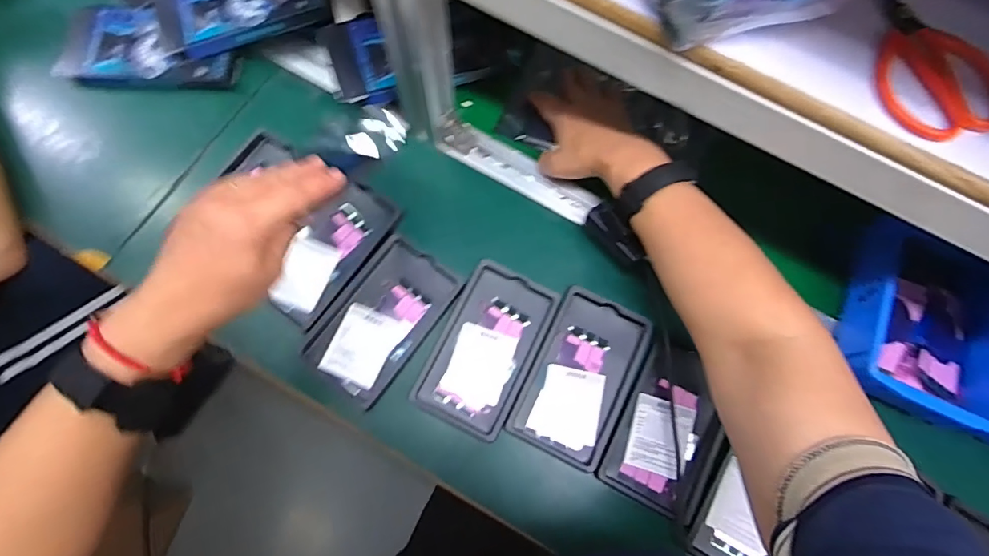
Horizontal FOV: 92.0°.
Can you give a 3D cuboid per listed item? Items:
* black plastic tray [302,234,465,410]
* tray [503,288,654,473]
[{"bbox_3d":[-0.112,0.041,0.479,0.090,0.011,0.153,35,76,8],"label":"black plastic tray"},{"bbox_3d":[0.086,0.096,0.472,0.098,0.019,0.157,25,74,5],"label":"tray"}]

